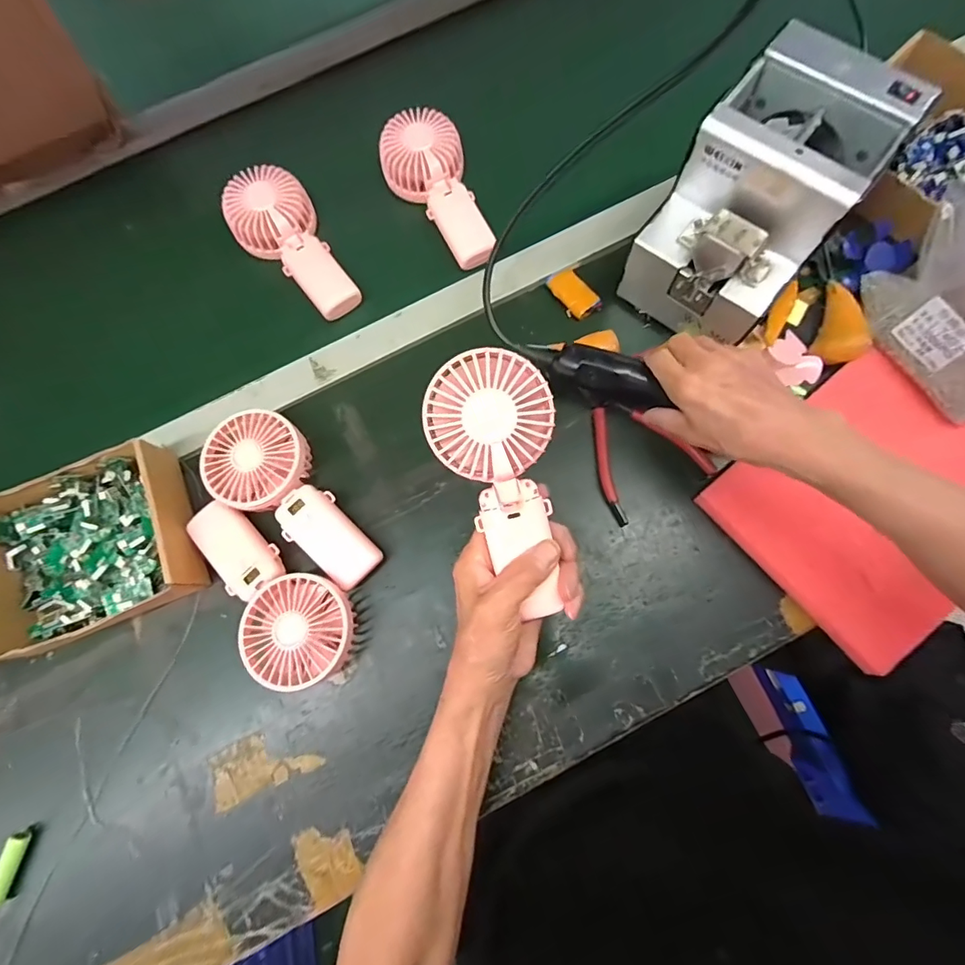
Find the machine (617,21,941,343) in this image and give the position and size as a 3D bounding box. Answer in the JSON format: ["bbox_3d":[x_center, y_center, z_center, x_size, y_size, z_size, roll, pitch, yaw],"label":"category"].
[{"bbox_3d":[0.230,-0.237,0.405,0.122,0.139,0.171,37,80,12],"label":"machine"}]

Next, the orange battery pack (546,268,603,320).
[{"bbox_3d":[0.093,-0.190,0.483,0.029,0.020,0.055,-36,76,-6],"label":"orange battery pack"}]

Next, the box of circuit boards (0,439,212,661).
[{"bbox_3d":[-0.345,0.058,0.416,0.168,0.052,0.145,-23,75,-3],"label":"box of circuit boards"}]

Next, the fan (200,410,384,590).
[{"bbox_3d":[-0.165,0.014,0.425,0.184,0.043,0.087,41,81,12],"label":"fan"}]

